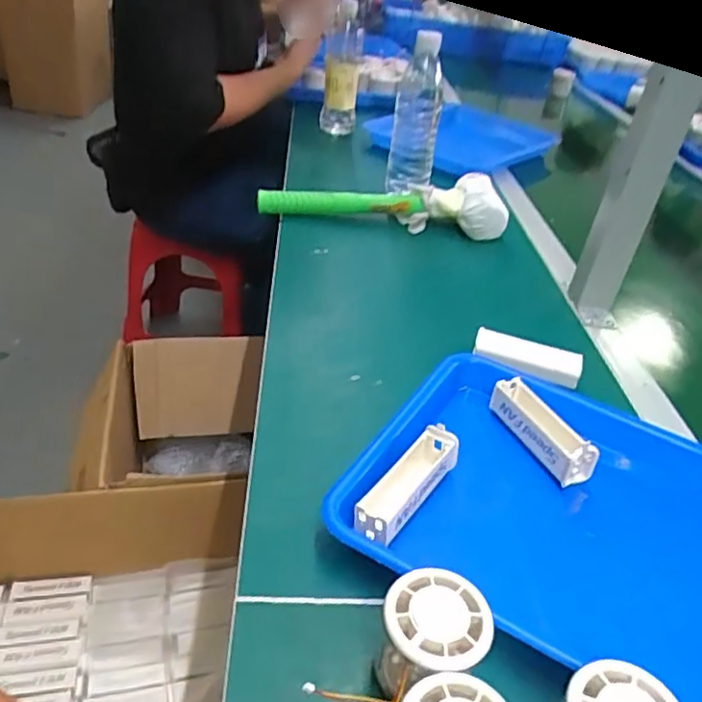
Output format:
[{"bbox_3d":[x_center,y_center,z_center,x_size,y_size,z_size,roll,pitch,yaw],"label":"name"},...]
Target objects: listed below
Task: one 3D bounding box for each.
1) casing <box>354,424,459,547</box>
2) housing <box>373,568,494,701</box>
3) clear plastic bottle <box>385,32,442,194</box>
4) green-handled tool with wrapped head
[{"bbox_3d":[0.041,0.095,0.452,0.029,0.025,0.104,28,39,25],"label":"casing"},{"bbox_3d":[0.044,0.164,0.348,0.055,0.059,0.060,6,35,-4],"label":"housing"},{"bbox_3d":[0.087,-0.310,0.866,0.063,0.219,0.067,9,35,1],"label":"clear plastic bottle"},{"bbox_3d":[0.041,-0.202,0.848,0.325,0.065,0.095,7,35,-2],"label":"green-handled tool with wrapped head"}]

